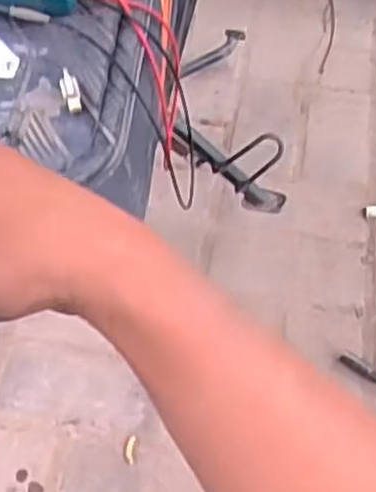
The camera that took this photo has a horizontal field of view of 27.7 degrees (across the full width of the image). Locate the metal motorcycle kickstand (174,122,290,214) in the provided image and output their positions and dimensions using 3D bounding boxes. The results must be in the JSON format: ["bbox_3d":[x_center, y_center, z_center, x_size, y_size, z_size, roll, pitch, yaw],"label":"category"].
[{"bbox_3d":[0.058,-0.100,0.871,0.152,0.090,0.034,37,54,-10],"label":"metal motorcycle kickstand"}]

